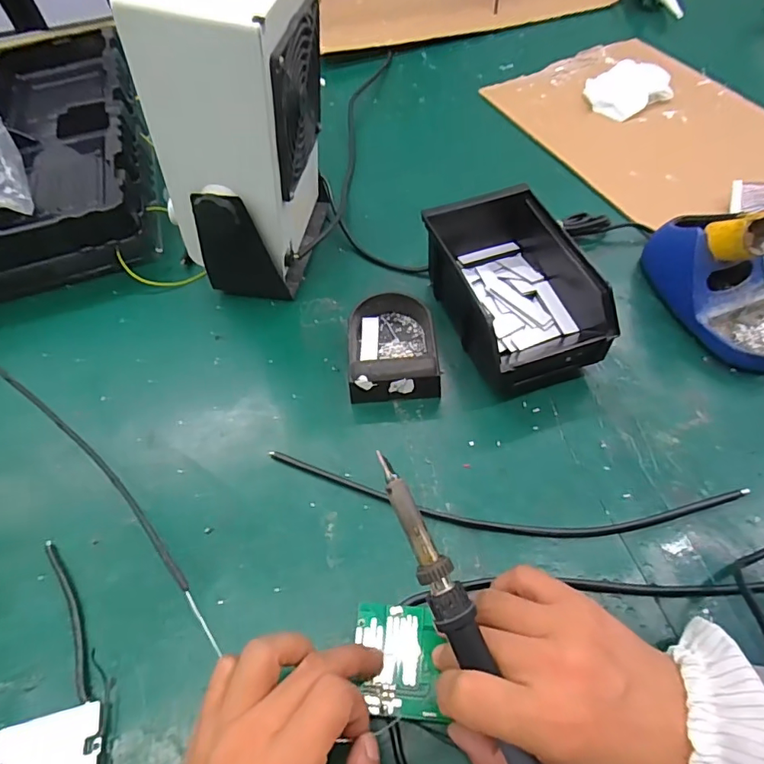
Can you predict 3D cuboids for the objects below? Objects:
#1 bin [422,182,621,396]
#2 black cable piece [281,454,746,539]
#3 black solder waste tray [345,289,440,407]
[{"bbox_3d":[0.116,-0.091,0.441,0.119,0.072,0.191,-18,57,-8],"label":"bin"},{"bbox_3d":[0.082,0.087,0.363,0.344,0.005,0.048,4,57,7],"label":"black cable piece"},{"bbox_3d":[0.008,-0.035,0.437,0.076,0.036,0.106,-4,56,2],"label":"black solder waste tray"}]

